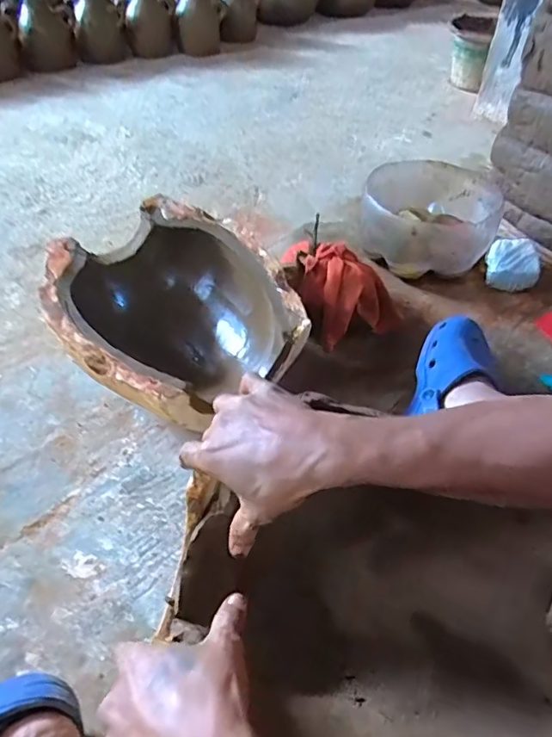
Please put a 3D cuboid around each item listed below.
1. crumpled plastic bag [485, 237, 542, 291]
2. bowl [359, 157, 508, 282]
[{"bbox_3d":[0.419,-0.182,0.904,0.081,0.058,0.098,10,47,6],"label":"crumpled plastic bag"},{"bbox_3d":[0.276,-0.269,0.947,0.232,0.145,0.232,1,46,-1],"label":"bowl"}]

